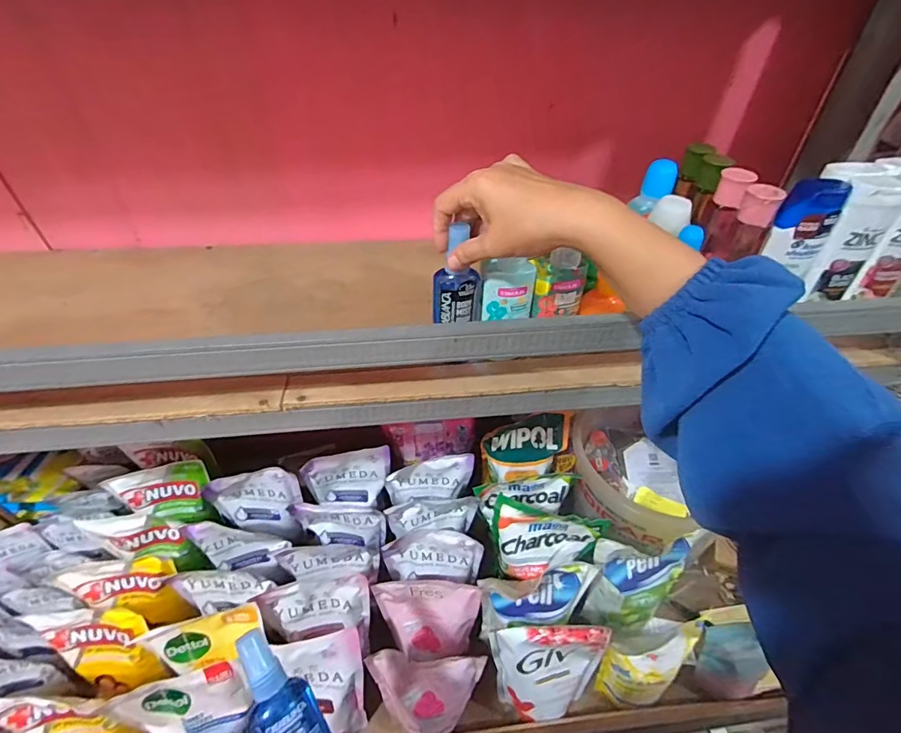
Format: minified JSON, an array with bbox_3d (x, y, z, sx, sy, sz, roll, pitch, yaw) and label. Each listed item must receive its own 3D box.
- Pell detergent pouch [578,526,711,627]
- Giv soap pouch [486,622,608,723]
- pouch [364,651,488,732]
[{"bbox_3d":[0.254,0.297,0.620,0.130,0.187,0.052,-4,43,-5],"label":"Pell detergent pouch"},{"bbox_3d":[0.114,0.376,0.553,0.129,0.169,0.058,0,42,-1],"label":"Giv soap pouch"},{"bbox_3d":[-0.027,0.384,0.533,0.124,0.137,0.051,0,42,-1],"label":"pouch"}]

